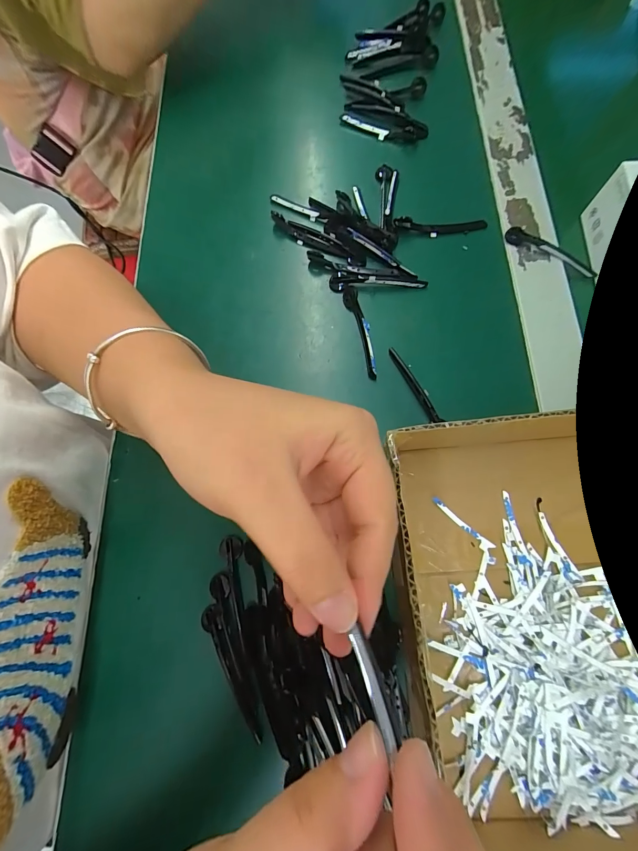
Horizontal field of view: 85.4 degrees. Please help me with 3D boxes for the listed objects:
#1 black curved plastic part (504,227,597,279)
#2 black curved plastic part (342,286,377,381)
[{"bbox_3d":[0.180,-0.134,0.267,0.073,0.008,0.013,32,78,11],"label":"black curved plastic part"},{"bbox_3d":[0.033,-0.069,0.255,0.012,0.008,0.073,-16,74,-1],"label":"black curved plastic part"}]

